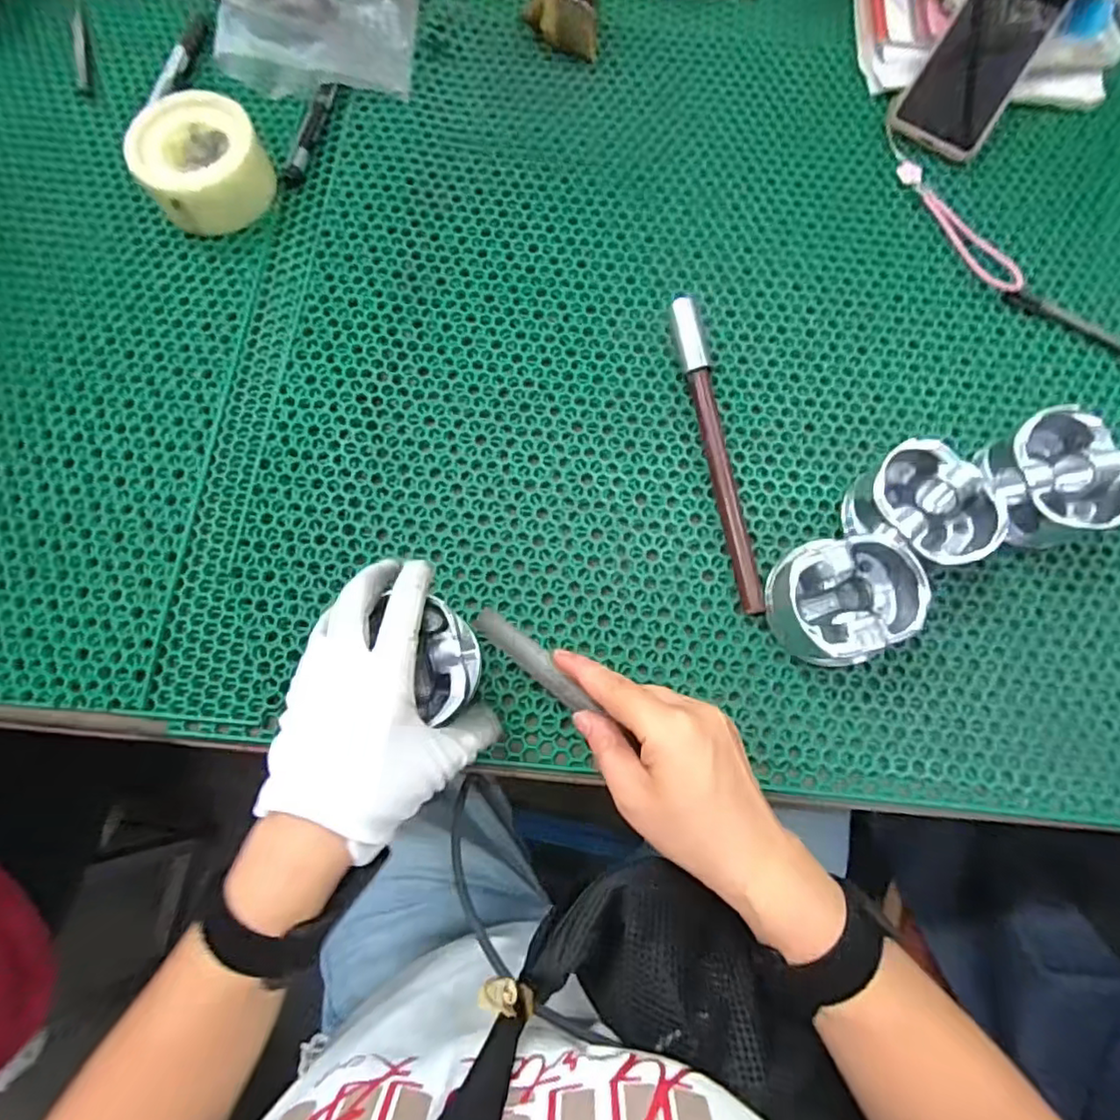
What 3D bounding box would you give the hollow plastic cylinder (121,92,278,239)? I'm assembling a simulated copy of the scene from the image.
[{"bbox_3d":[-0.284,-0.315,0.470,0.096,0.047,0.088,-34,79,-8],"label":"hollow plastic cylinder"}]

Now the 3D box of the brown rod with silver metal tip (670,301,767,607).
[{"bbox_3d":[0.116,-0.083,0.434,0.017,0.019,0.245,-10,76,-3],"label":"brown rod with silver metal tip"}]

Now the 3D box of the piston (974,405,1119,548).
[{"bbox_3d":[0.337,-0.054,0.412,0.074,0.053,0.084,-13,76,-4],"label":"piston"}]

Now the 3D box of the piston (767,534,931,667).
[{"bbox_3d":[0.186,0.027,0.390,0.089,0.054,0.080,-5,76,-2],"label":"piston"}]

